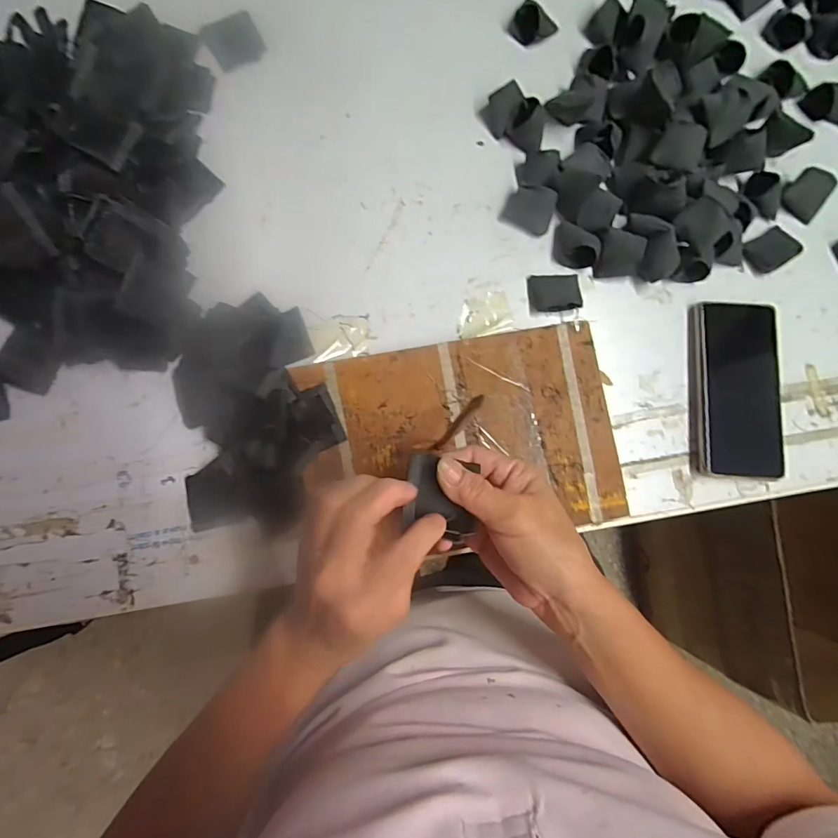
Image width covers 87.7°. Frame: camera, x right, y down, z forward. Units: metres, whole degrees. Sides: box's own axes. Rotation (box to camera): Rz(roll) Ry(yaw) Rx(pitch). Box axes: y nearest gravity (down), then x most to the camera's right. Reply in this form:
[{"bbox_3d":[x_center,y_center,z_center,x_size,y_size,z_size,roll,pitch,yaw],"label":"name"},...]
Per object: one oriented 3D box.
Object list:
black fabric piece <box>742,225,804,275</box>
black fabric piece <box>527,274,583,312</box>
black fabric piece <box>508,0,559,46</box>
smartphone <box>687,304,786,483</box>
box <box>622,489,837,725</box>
[{"bbox_3d":[0.335,-0.161,0.416,0.039,0.013,0.035,-35,78,22],"label":"black fabric piece"},{"bbox_3d":[0.125,-0.117,0.404,0.047,0.005,0.033,-2,79,6],"label":"black fabric piece"},{"bbox_3d":[0.113,-0.391,0.425,0.039,0.028,0.029,-33,86,-5],"label":"black fabric piece"},{"bbox_3d":[0.289,-0.028,0.398,0.079,0.014,0.159,3,84,-2],"label":"smartphone"},{"bbox_3d":[0.718,0.323,0.898,0.342,0.438,0.367,-5,84,-3],"label":"box"}]

